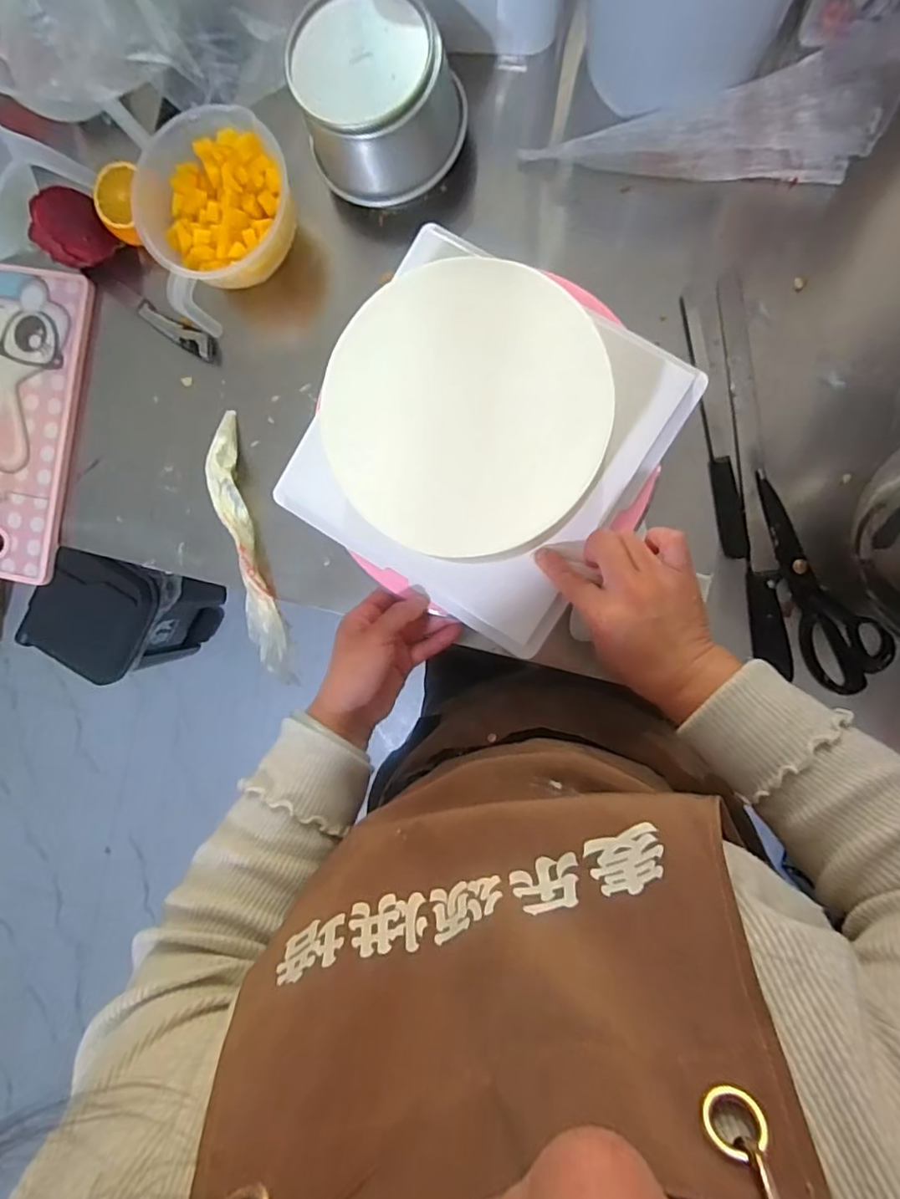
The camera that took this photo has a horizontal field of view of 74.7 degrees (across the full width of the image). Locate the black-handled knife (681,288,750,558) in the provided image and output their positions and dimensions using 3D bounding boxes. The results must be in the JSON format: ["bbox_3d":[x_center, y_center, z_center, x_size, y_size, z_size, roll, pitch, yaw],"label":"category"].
[{"bbox_3d":[0.262,-0.176,0.581,0.025,0.009,0.268,-9,90,9],"label":"black-handled knife"}]

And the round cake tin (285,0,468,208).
[{"bbox_3d":[-0.071,-0.475,0.556,0.146,0.083,0.145,0,91,9],"label":"round cake tin"}]

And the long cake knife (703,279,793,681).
[{"bbox_3d":[0.295,-0.123,0.575,0.031,0.014,0.387,-7,90,9],"label":"long cake knife"}]

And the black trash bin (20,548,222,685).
[{"bbox_3d":[-0.696,0.027,1.307,0.251,0.346,0.252,20,94,8],"label":"black trash bin"}]

